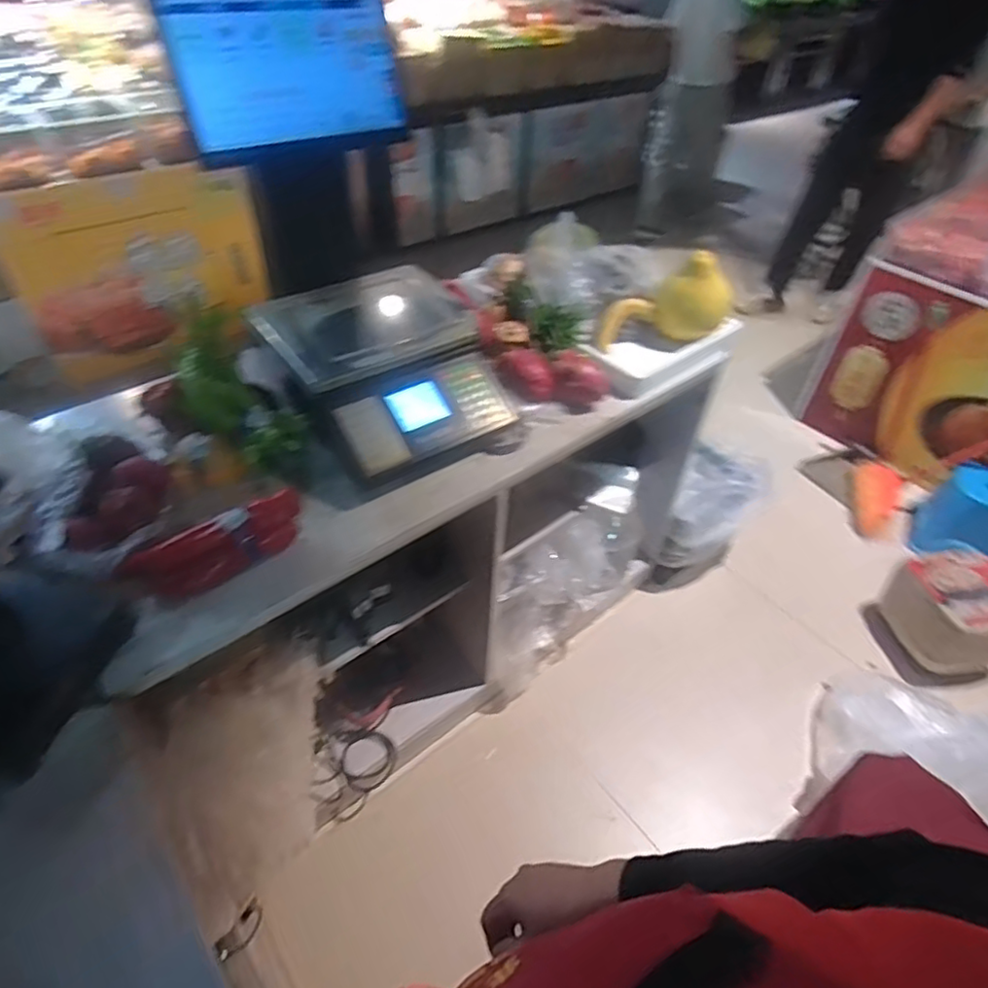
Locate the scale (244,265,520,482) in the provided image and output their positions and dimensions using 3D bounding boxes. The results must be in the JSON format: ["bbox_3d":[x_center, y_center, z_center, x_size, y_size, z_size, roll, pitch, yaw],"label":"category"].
[{"bbox_3d":[-0.193,-0.242,1.132,0.352,0.150,0.414,-28,53,-28],"label":"scale"}]

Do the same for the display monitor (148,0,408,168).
[{"bbox_3d":[-0.310,-0.660,0.978,0.360,0.217,0.032,-27,34,-29],"label":"display monitor"}]

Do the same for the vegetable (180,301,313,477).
[{"bbox_3d":[-0.449,-0.170,1.061,0.149,0.098,0.306,-32,82,-31],"label":"vegetable"}]

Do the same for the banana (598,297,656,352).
[{"bbox_3d":[0.273,-0.371,1.327,0.155,0.050,0.063,-36,53,0],"label":"banana"}]

